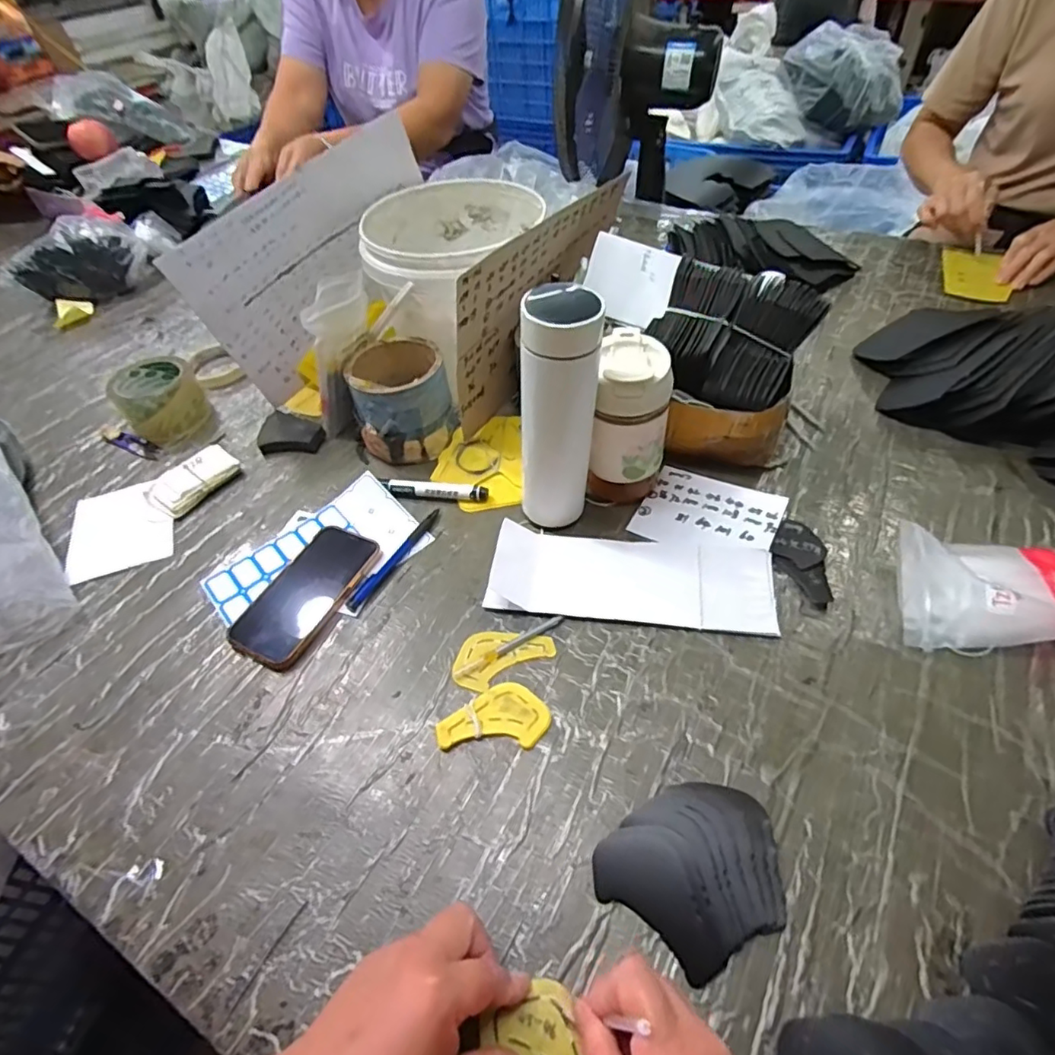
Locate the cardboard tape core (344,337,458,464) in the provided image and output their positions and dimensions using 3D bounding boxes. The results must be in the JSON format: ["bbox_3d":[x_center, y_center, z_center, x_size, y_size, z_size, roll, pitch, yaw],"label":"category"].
[{"bbox_3d":[-0.142,-0.146,0.666,0.110,0.099,0.110,-10,48,-4],"label":"cardboard tape core"}]

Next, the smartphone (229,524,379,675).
[{"bbox_3d":[-0.209,0.059,0.543,0.083,0.017,0.146,17,51,19],"label":"smartphone"}]

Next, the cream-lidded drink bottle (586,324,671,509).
[{"bbox_3d":[0.099,-0.098,0.567,0.072,0.155,0.078,5,48,9],"label":"cream-lidded drink bottle"}]

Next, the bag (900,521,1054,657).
[{"bbox_3d":[0.401,0.056,0.488,0.158,0.037,0.115,10,49,13],"label":"bag"}]

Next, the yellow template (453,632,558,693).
[{"bbox_3d":[-0.023,0.106,0.496,0.085,0.004,0.052,-25,51,-18],"label":"yellow template"}]

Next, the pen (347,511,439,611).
[{"bbox_3d":[-0.130,0.029,0.572,0.013,0.005,0.138,21,53,22],"label":"pen"}]

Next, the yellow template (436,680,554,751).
[{"bbox_3d":[-0.025,0.155,0.449,0.081,0.007,0.055,-30,52,-21],"label":"yellow template"}]

